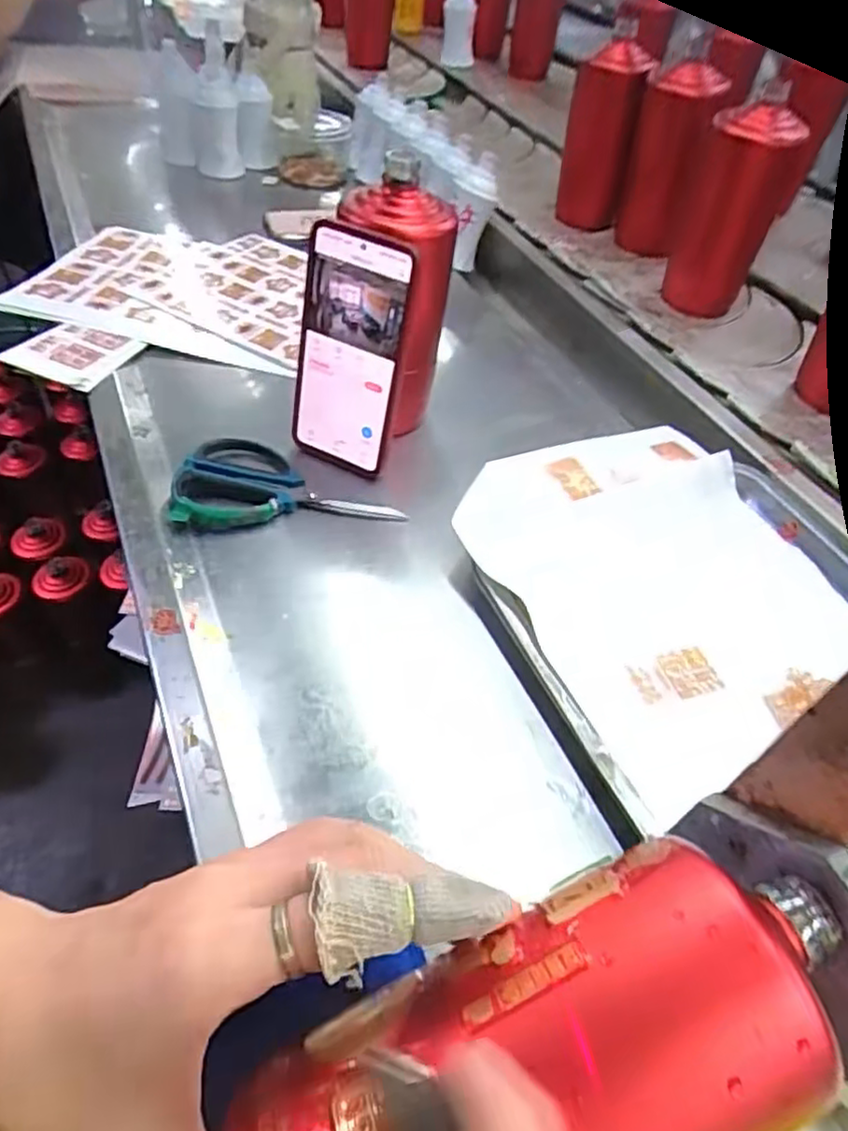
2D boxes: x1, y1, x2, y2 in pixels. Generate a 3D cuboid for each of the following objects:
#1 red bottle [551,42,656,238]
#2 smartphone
[{"bbox_3d":[0.213,-0.507,0.814,0.079,0.175,0.087,8,48,3],"label":"red bottle"},{"bbox_3d":[-0.057,-0.151,0.491,0.085,0.166,0.015,23,35,16],"label":"smartphone"}]

